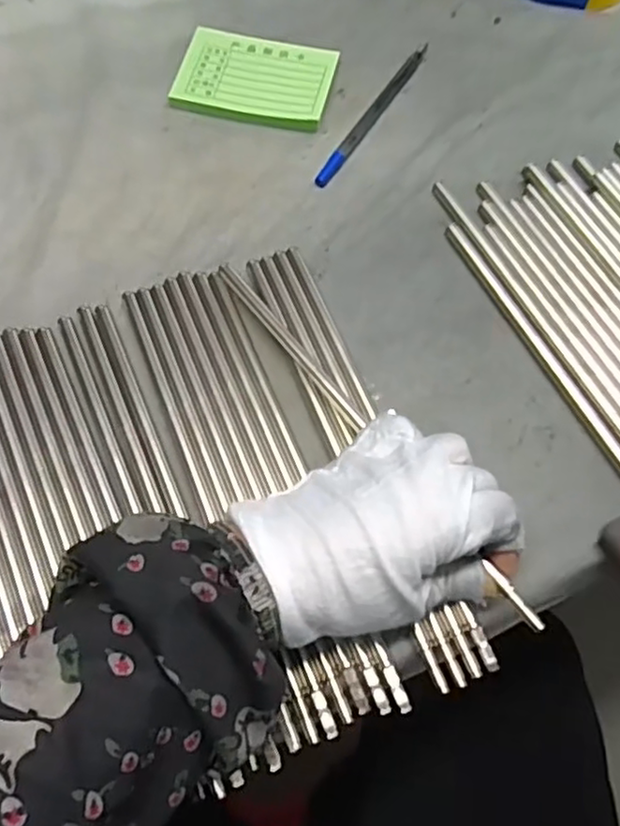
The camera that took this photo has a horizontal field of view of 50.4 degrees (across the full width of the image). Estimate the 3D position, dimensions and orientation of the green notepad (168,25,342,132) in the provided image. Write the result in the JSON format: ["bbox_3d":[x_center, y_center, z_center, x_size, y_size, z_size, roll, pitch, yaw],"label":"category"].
[{"bbox_3d":[-0.034,-0.215,0.420,0.096,0.006,0.070,12,67,4],"label":"green notepad"}]

